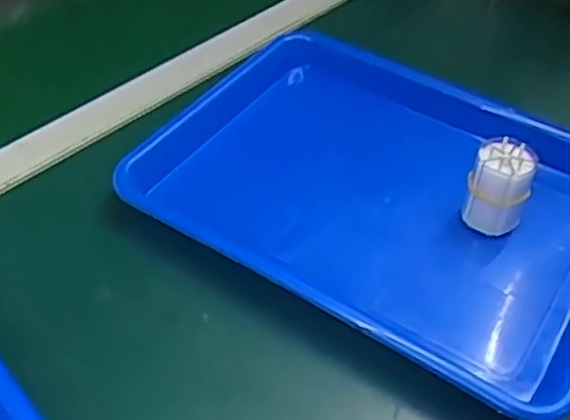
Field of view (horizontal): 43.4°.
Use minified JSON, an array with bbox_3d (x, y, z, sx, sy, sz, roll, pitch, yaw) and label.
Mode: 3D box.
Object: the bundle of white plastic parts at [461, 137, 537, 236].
[{"bbox_3d":[0.147,-0.012,0.493,0.042,0.067,0.039,13,48,13],"label":"bundle of white plastic parts"}]

